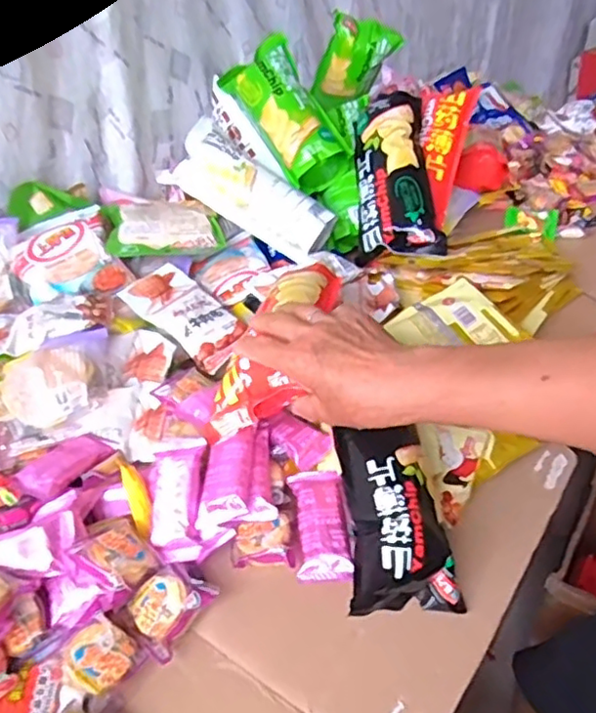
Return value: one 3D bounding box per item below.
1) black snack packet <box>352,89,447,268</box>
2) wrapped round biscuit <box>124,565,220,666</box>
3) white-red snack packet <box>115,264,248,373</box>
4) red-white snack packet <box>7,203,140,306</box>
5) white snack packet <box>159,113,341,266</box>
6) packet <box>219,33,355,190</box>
[{"bbox_3d":[0.114,-0.215,0.753,0.088,0.053,0.213,-6,76,2],"label":"black snack packet"},{"bbox_3d":[-0.094,0.178,0.440,0.050,0.021,0.055,19,42,32],"label":"wrapped round biscuit"},{"bbox_3d":[-0.116,-0.044,0.648,0.075,0.019,0.146,-31,59,-30],"label":"white-red snack packet"},{"bbox_3d":[-0.251,-0.107,0.681,0.108,0.104,0.018,-27,-4,-21],"label":"red-white snack packet"},{"bbox_3d":[-0.057,-0.201,0.754,0.209,0.062,0.074,36,47,7],"label":"white snack packet"},{"bbox_3d":[-0.017,-0.312,0.795,0.078,0.070,0.210,-24,73,-23],"label":"packet"}]

